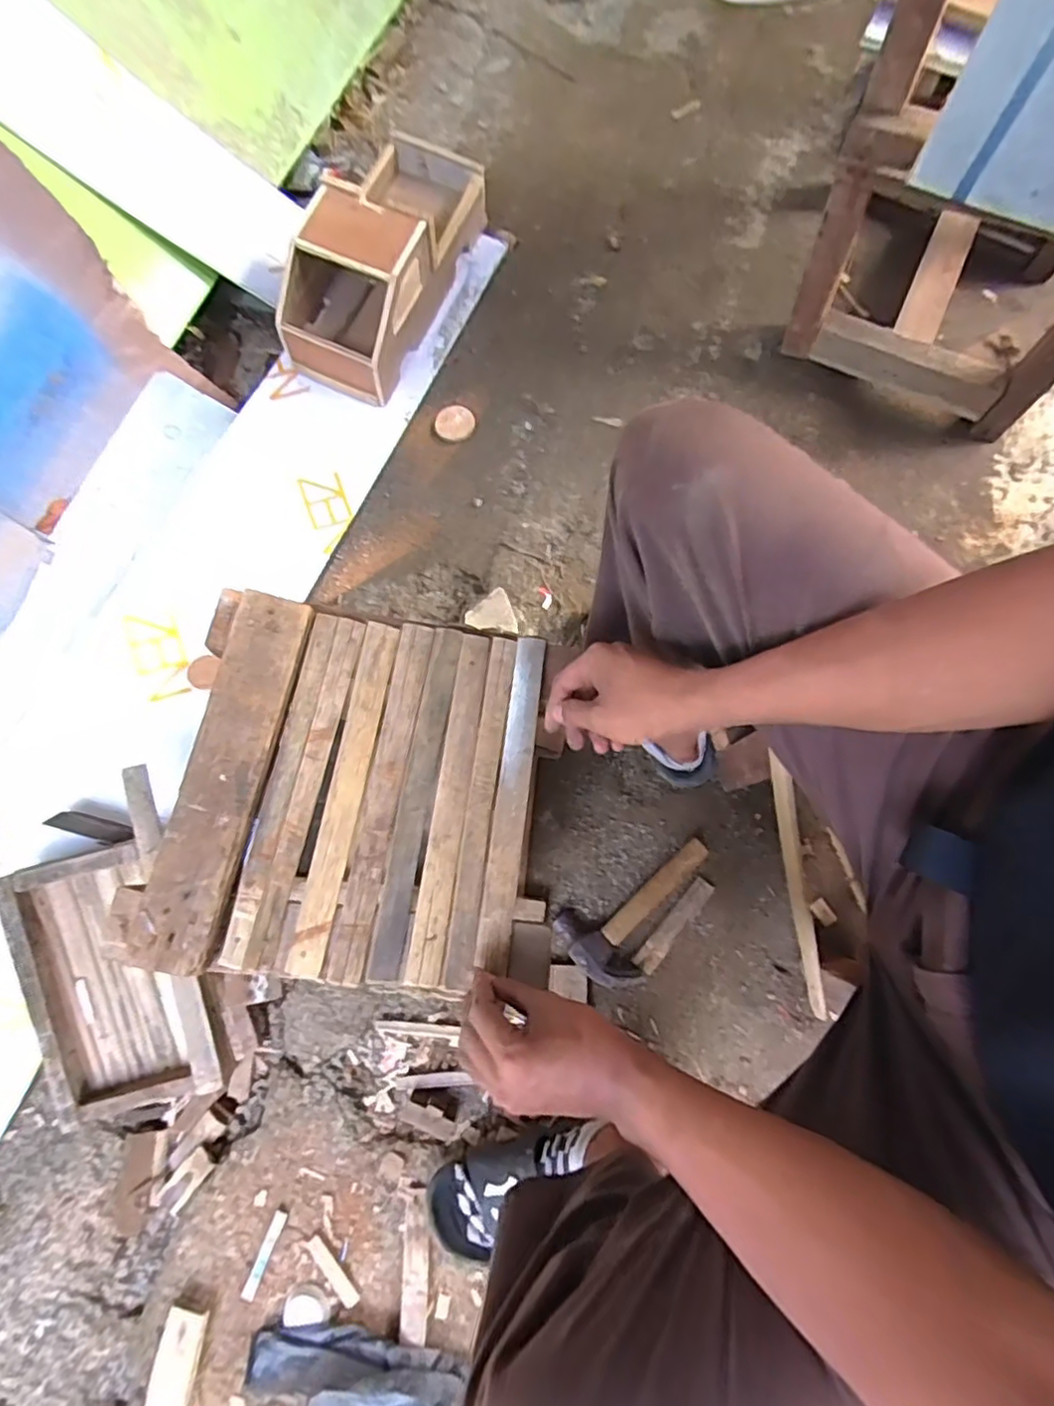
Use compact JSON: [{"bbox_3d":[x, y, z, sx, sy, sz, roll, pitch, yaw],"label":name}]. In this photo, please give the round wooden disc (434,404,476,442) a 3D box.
[{"bbox_3d":[-0.115,-0.444,1.023,0.065,0.014,0.059,44,80,11],"label":"round wooden disc"}]

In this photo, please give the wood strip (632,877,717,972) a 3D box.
[{"bbox_3d":[0.189,0.282,0.822,0.028,0.009,0.136,39,79,10],"label":"wood strip"}]

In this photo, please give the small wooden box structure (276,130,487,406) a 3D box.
[{"bbox_3d":[-0.222,-0.694,0.996,0.195,0.172,0.409,27,77,8],"label":"small wooden box structure"}]

